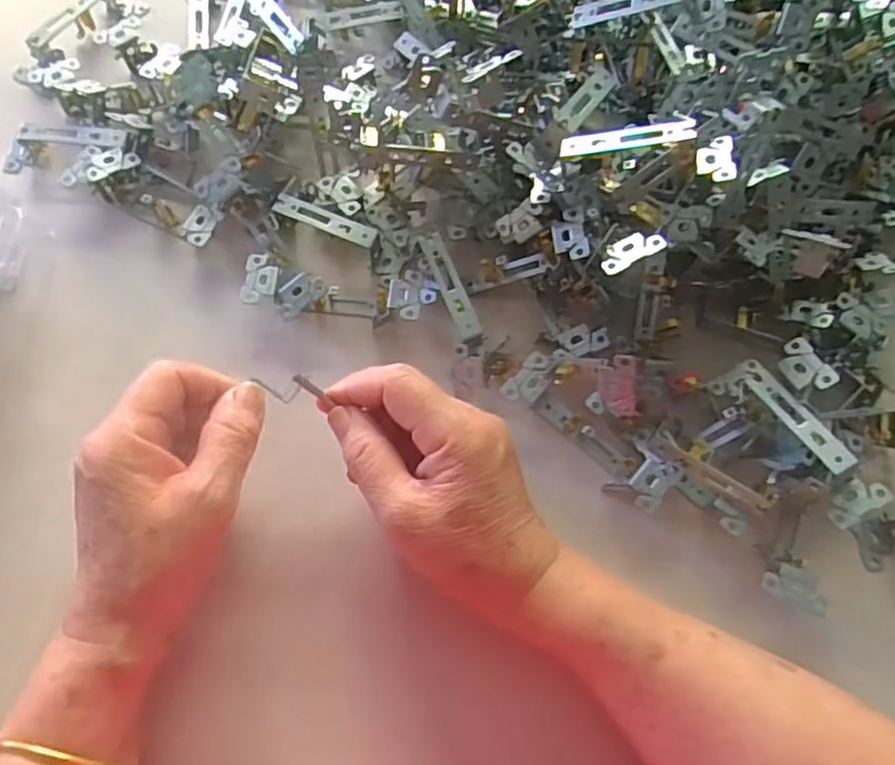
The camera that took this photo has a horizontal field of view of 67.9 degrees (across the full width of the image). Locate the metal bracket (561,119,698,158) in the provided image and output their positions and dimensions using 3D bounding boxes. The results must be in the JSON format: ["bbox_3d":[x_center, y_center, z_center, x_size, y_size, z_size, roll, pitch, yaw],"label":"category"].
[{"bbox_3d":[0.093,-0.126,0.345,0.067,0.006,0.013,-3,67,18],"label":"metal bracket"}]

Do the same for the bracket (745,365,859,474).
[{"bbox_3d":[0.184,0.018,0.349,0.012,0.010,0.068,-25,55,-10],"label":"bracket"}]

